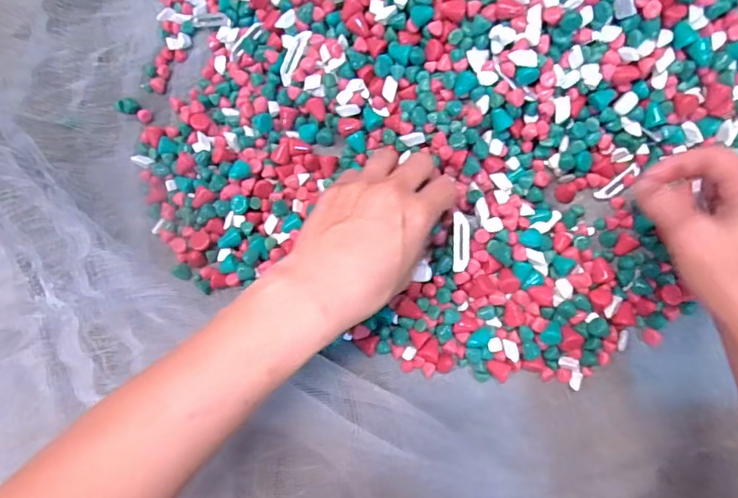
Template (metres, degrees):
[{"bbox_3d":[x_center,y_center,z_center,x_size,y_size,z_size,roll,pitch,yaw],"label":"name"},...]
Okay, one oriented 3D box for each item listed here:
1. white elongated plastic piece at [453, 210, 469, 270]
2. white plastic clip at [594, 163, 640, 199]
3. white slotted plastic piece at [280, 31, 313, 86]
[{"bbox_3d":[0.063,-0.005,0.340,0.010,0.006,0.040,2,82,1],"label":"white elongated plastic piece"},{"bbox_3d":[0.179,-0.047,0.354,0.034,0.006,0.010,-38,83,-4],"label":"white plastic clip"},{"bbox_3d":[-0.057,-0.140,0.361,0.020,0.005,0.040,22,101,3],"label":"white slotted plastic piece"}]

